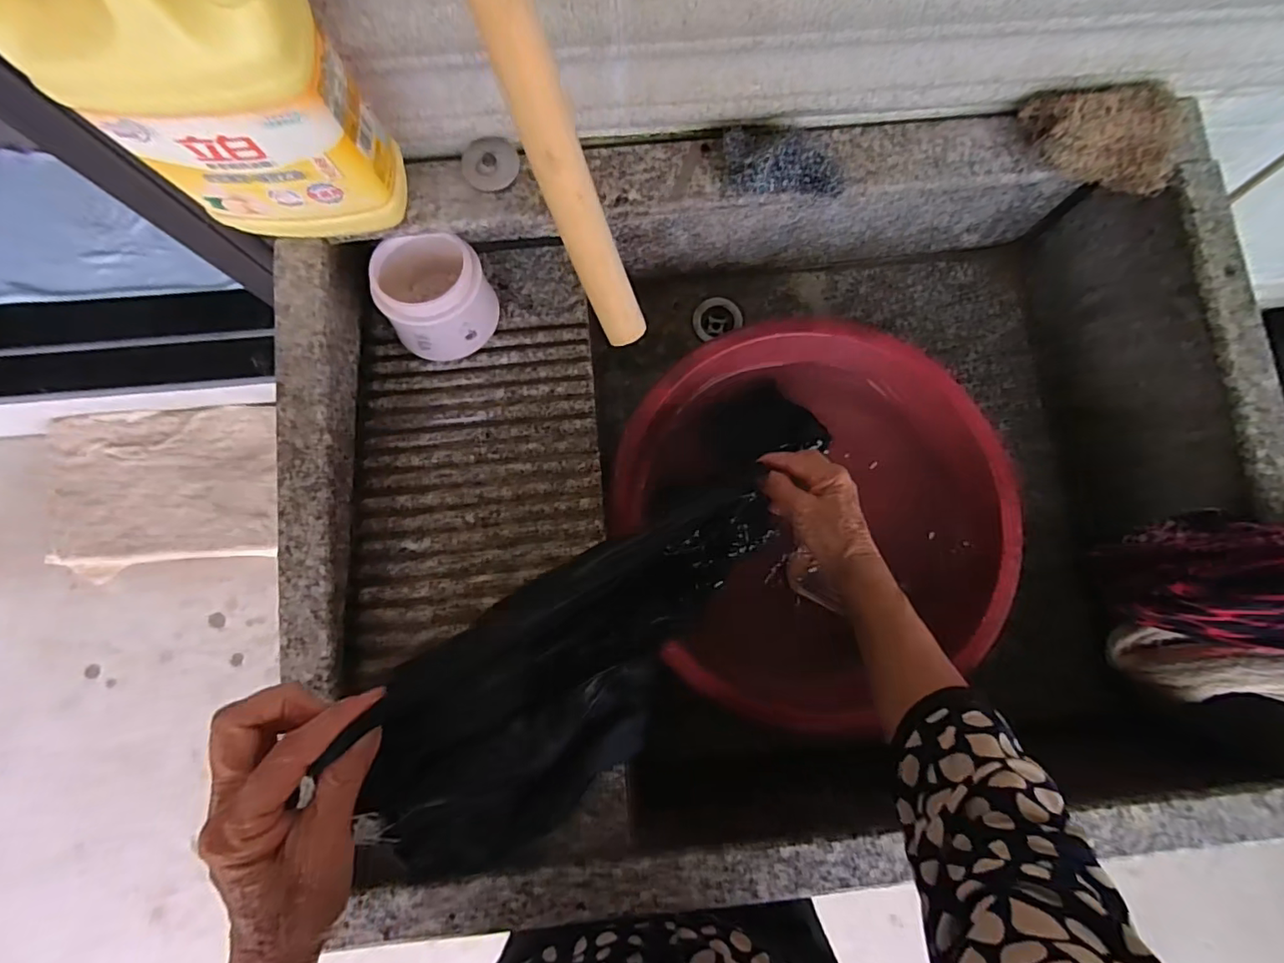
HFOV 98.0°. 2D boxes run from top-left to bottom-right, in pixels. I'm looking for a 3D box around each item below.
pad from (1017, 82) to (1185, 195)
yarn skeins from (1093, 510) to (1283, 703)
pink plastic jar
[{"bbox_3d":[0.382,-0.280,0.453,0.130,0.040,0.078,-4,83,-2],"label":"pad"},{"bbox_3d":[0.473,0.102,0.440,0.133,0.154,0.146,5,83,-1],"label":"yarn skeins"},{"bbox_3d":[-0.190,-0.169,0.505,0.097,0.072,0.108,-41,85,-5],"label":"pink plastic jar"}]

